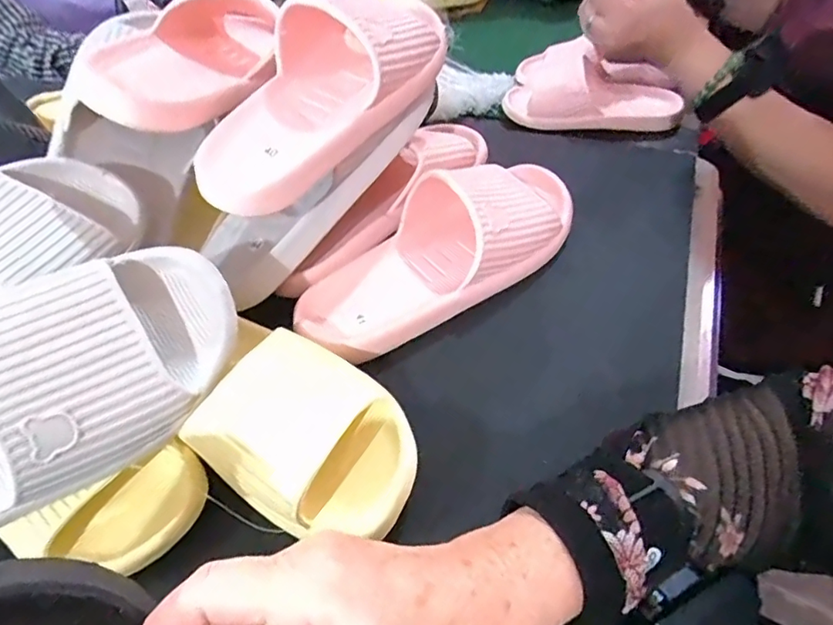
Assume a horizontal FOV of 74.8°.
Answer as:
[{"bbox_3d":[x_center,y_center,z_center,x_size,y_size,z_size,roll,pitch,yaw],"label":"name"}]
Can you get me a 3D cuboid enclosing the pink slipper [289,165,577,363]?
[{"bbox_3d":[0.022,-0.060,0.430,0.260,0.063,0.113,-29,53,-18],"label":"pink slipper"}]

